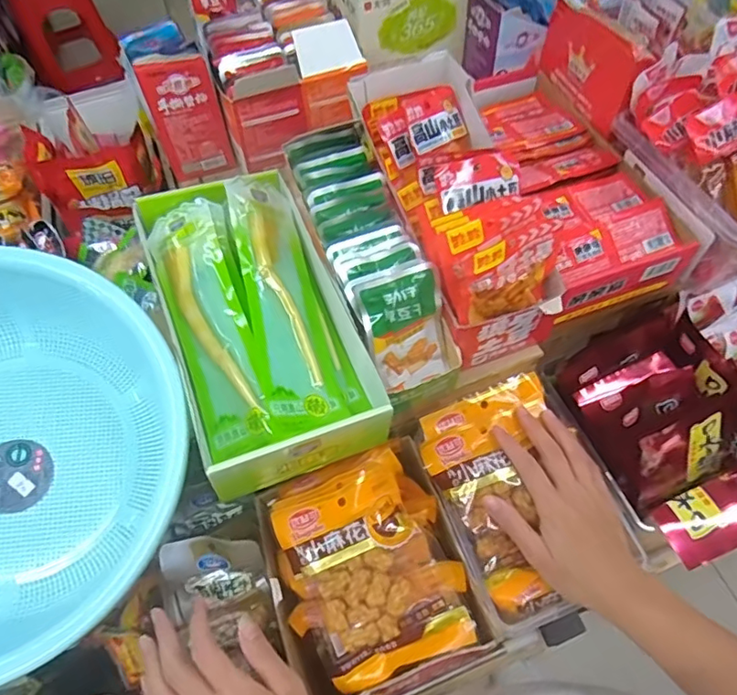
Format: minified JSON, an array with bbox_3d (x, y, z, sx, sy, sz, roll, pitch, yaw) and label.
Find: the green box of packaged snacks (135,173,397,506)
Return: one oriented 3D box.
[{"bbox_3d":[-0.101,-0.028,0.499,0.161,0.077,0.306,-21,61,-10],"label":"green box of packaged snacks"}]

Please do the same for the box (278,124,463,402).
[{"bbox_3d":[0.001,-0.087,0.483,0.076,0.066,0.244,-21,82,-10],"label":"box"}]

